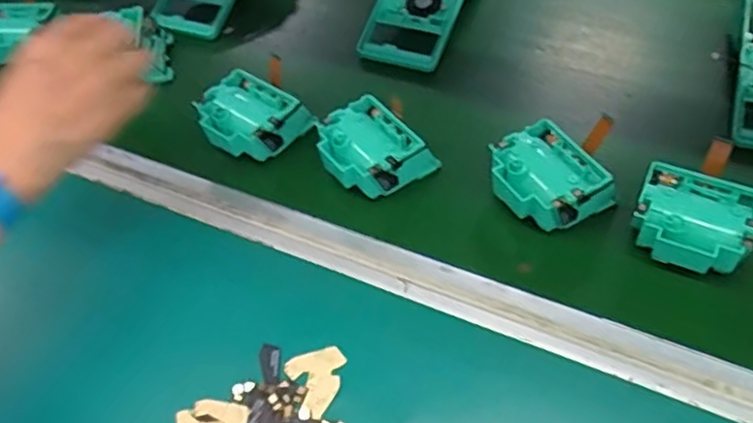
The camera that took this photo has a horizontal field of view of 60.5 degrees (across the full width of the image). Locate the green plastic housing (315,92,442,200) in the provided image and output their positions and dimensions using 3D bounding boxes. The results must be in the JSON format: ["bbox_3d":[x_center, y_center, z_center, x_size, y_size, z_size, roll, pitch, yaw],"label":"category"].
[{"bbox_3d":[-0.002,-0.048,0.512,0.080,0.037,0.081,-38,57,-23],"label":"green plastic housing"}]

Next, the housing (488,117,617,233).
[{"bbox_3d":[0.123,-0.021,0.476,0.070,0.042,0.075,-24,53,-13],"label":"housing"}]

